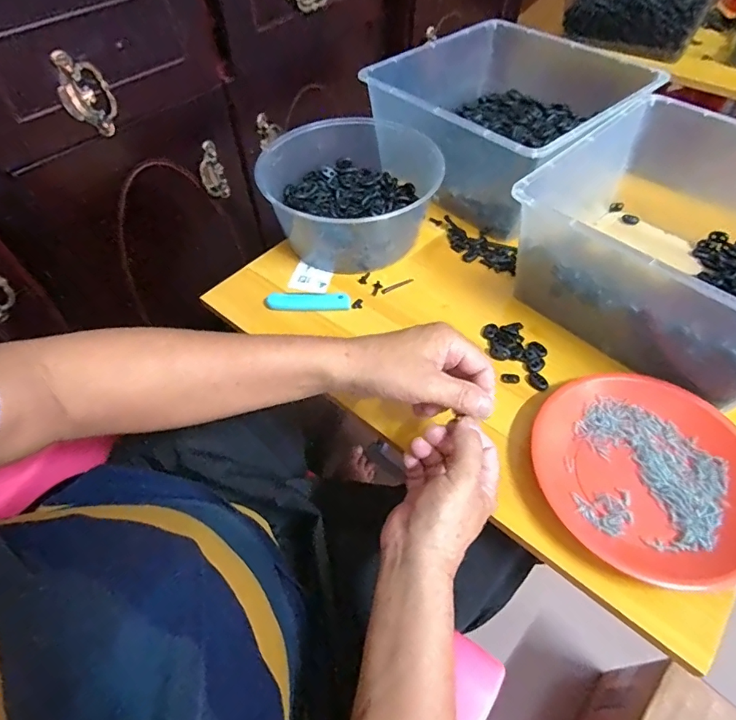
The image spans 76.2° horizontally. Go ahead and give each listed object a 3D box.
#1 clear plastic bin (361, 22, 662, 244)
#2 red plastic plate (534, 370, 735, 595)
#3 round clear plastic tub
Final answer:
[{"bbox_3d":[0.192,-0.340,0.678,0.305,0.140,0.312,-39,62,-25],"label":"clear plastic bin"},{"bbox_3d":[0.248,0.097,0.420,0.174,0.031,0.195,-2,53,-1],"label":"red plastic plate"},{"bbox_3d":[-0.017,-0.230,0.628,0.220,0.095,0.243,12,54,9],"label":"round clear plastic tub"}]

